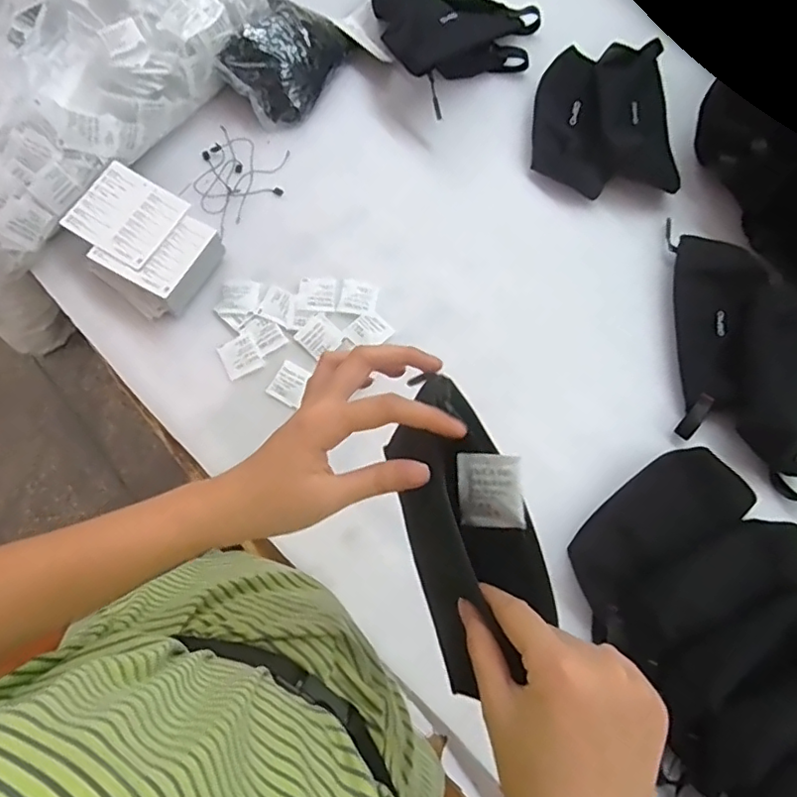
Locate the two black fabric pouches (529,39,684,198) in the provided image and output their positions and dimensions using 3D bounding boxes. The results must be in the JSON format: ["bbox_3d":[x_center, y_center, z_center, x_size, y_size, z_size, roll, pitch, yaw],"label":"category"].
[{"bbox_3d":[0.229,-0.328,0.673,0.165,0.041,0.204,-1,73,-2],"label":"two black fabric pouches"}]

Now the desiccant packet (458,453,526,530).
[{"bbox_3d":[0.053,0.054,0.337,0.040,0.004,0.042,-2,91,34],"label":"desiccant packet"}]

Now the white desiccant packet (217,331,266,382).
[{"bbox_3d":[-0.163,-0.044,0.601,0.037,0.004,0.044,-28,76,-10],"label":"white desiccant packet"}]

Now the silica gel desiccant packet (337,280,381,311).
[{"bbox_3d":[-0.042,-0.109,0.623,0.040,0.008,0.039,10,72,1],"label":"silica gel desiccant packet"}]

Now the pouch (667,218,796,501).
[{"bbox_3d":[0.353,-0.048,0.590,0.132,0.040,0.281,6,72,0],"label":"pouch"}]

